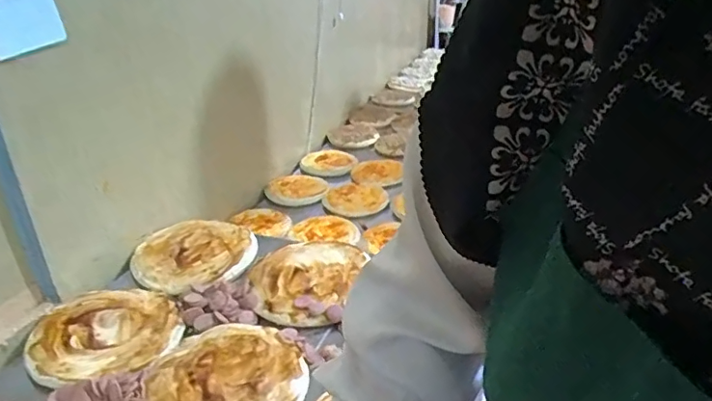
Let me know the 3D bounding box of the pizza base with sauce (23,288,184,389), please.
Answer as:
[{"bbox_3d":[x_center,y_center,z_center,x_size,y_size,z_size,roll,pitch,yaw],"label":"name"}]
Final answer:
[{"bbox_3d":[-0.347,0.177,0.749,0.187,0.016,0.181,-20,32,-32],"label":"pizza base with sauce"}]

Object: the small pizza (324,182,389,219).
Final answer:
[{"bbox_3d":[-0.004,-0.004,1.270,0.160,0.017,0.147,-24,34,-37],"label":"small pizza"}]

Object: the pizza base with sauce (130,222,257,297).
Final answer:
[{"bbox_3d":[-0.272,0.083,0.919,0.195,0.016,0.174,-17,30,-26],"label":"pizza base with sauce"}]

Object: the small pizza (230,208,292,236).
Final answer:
[{"bbox_3d":[-0.193,0.043,1.171,0.130,0.019,0.093,14,31,29],"label":"small pizza"}]

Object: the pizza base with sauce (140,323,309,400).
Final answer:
[{"bbox_3d":[-0.163,0.220,0.667,0.186,0.019,0.194,-2,27,1],"label":"pizza base with sauce"}]

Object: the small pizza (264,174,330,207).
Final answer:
[{"bbox_3d":[-0.144,-0.031,1.312,0.135,0.014,0.144,-18,31,-29],"label":"small pizza"}]

